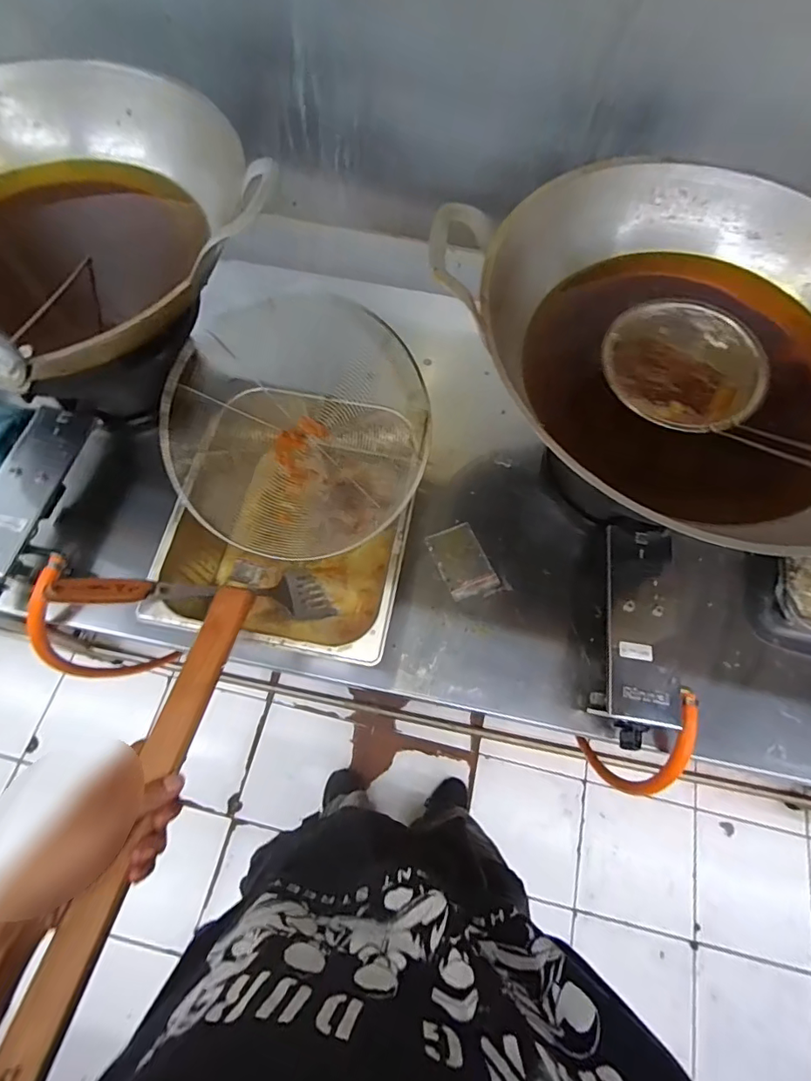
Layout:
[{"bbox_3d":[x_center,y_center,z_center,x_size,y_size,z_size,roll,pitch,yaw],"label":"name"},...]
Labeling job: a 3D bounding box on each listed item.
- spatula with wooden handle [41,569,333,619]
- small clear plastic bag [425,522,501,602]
[{"bbox_3d":[-0.220,0.056,0.567,0.299,0.036,0.066,9,60,-44],"label":"spatula with wooden handle"},{"bbox_3d":[0.080,0.029,0.707,0.067,0.008,0.100,-21,70,-10],"label":"small clear plastic bag"}]

